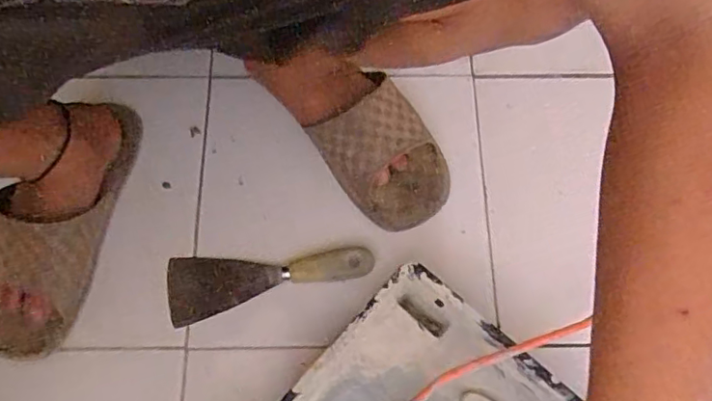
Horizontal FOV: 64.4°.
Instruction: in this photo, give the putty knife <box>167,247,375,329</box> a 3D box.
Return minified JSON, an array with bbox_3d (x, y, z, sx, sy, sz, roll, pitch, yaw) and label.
[{"bbox_3d":[-0.088,0.068,0.563,0.201,0.026,0.064,-13,71,-6],"label":"putty knife"}]

